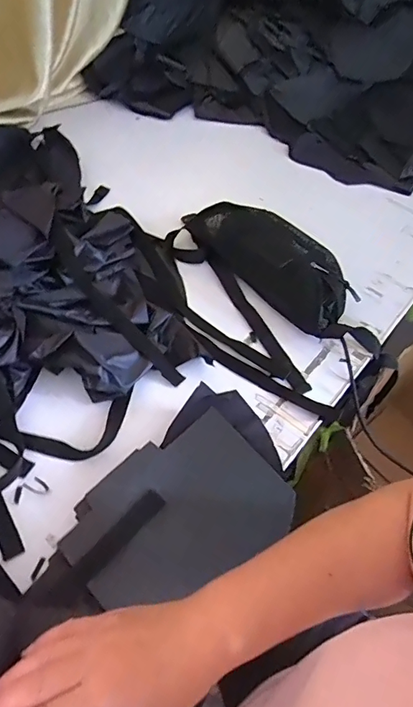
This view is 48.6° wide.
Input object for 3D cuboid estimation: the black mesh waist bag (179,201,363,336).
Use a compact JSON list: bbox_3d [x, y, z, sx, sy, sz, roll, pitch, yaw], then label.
[{"bbox_3d":[0.099,-0.156,0.718,0.324,0.071,0.139,40,60,21],"label":"black mesh waist bag"}]

